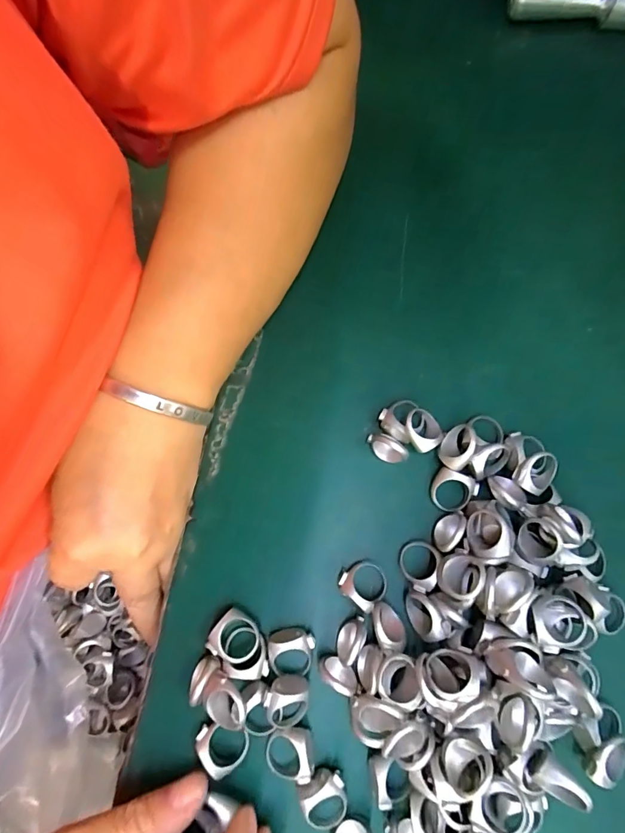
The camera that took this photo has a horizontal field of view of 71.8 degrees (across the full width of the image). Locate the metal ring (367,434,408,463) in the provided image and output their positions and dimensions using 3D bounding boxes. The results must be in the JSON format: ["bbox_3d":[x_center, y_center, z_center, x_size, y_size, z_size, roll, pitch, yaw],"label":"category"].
[{"bbox_3d":[0.039,0.017,0.222,0.021,0.019,0.010,15,78,5],"label":"metal ring"}]

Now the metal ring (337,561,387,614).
[{"bbox_3d":[0.025,0.082,0.214,0.022,0.009,0.020,0,77,1],"label":"metal ring"}]

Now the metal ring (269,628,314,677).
[{"bbox_3d":[-0.011,0.112,0.204,0.021,0.010,0.023,0,77,1],"label":"metal ring"}]

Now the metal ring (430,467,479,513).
[{"bbox_3d":[0.073,0.038,0.219,0.022,0.008,0.020,0,77,1],"label":"metal ring"}]

